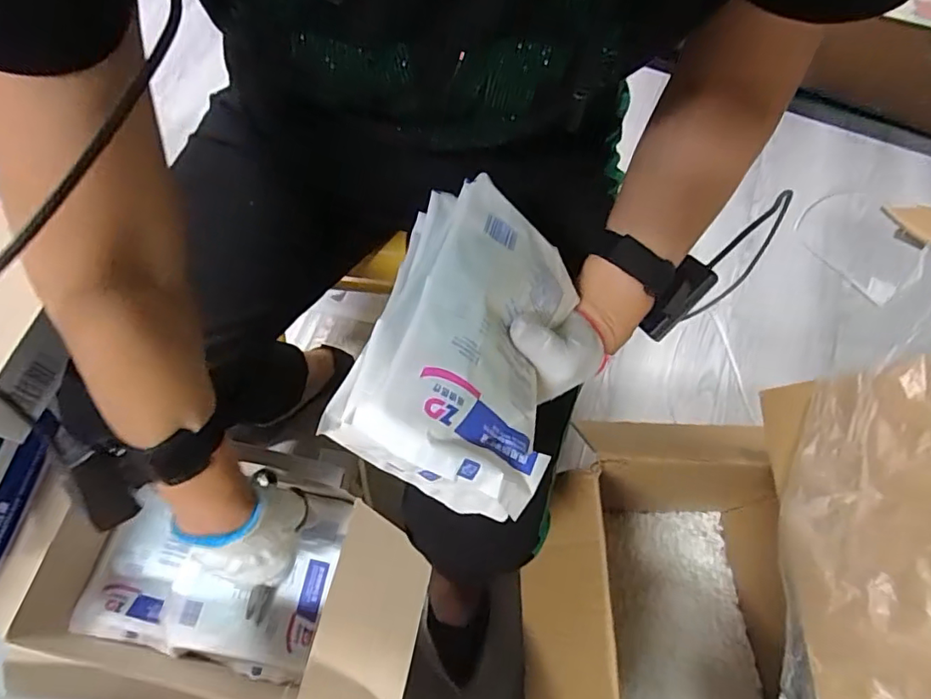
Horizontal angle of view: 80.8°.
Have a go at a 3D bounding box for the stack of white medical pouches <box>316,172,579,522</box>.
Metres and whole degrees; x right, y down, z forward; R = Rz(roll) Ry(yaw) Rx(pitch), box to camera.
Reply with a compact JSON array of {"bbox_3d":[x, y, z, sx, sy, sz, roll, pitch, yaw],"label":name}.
[{"bbox_3d":[0.006,-0.005,0.338,0.132,0.054,0.180,31,60,-27],"label":"stack of white medical pouches"}]

